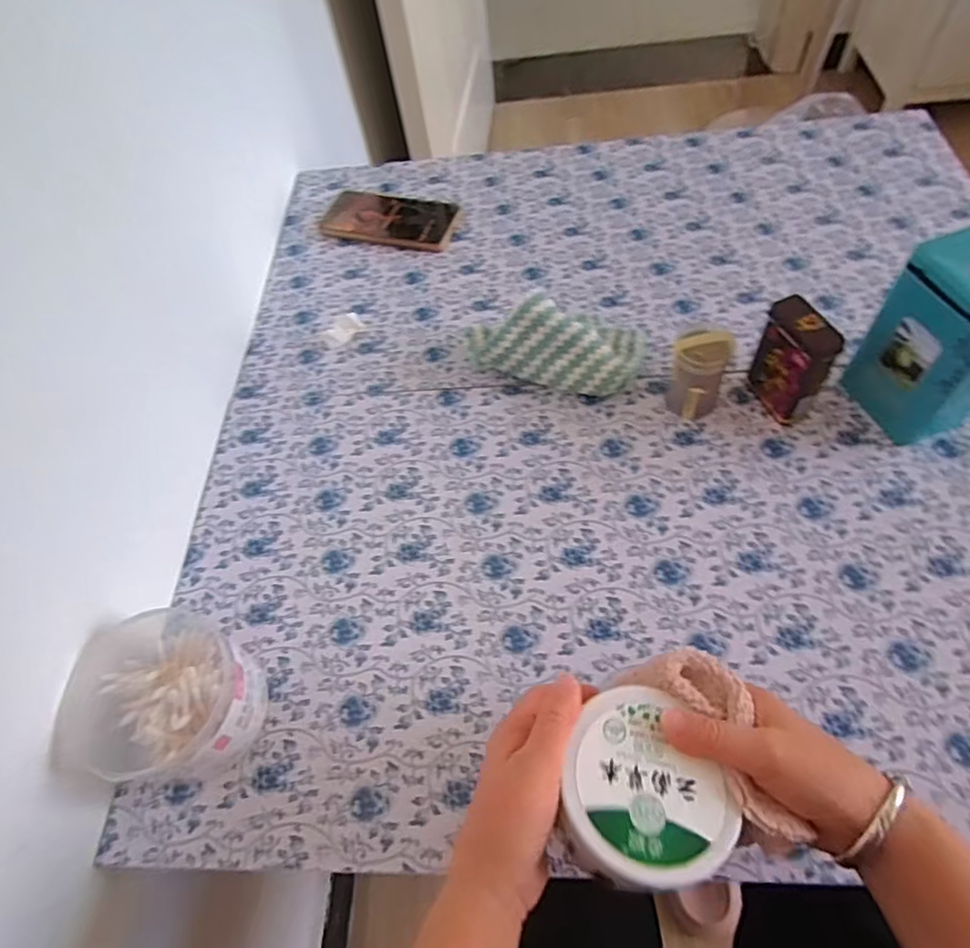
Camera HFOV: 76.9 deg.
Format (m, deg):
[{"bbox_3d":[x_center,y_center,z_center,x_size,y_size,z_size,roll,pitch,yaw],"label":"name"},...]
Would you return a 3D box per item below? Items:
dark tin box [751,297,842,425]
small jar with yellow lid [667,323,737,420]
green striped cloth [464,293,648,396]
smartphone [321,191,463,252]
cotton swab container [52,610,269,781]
[{"bbox_3d":[0.248,-0.091,0.503,0.030,0.094,0.060,-23,58,-7],"label":"dark tin box"},{"bbox_3d":[0.180,-0.086,0.520,0.049,0.077,0.048,16,62,17],"label":"small jar with yellow lid"},{"bbox_3d":[0.067,-0.132,0.570,0.161,0.063,0.097,10,60,13],"label":"green striped cloth"},{"bbox_3d":[-0.109,-0.305,0.729,0.156,0.009,0.077,17,70,11],"label":"smartphone"},{"bbox_3d":[-0.213,0.146,0.423,0.105,0.070,0.119,-4,58,5],"label":"cotton swab container"}]

